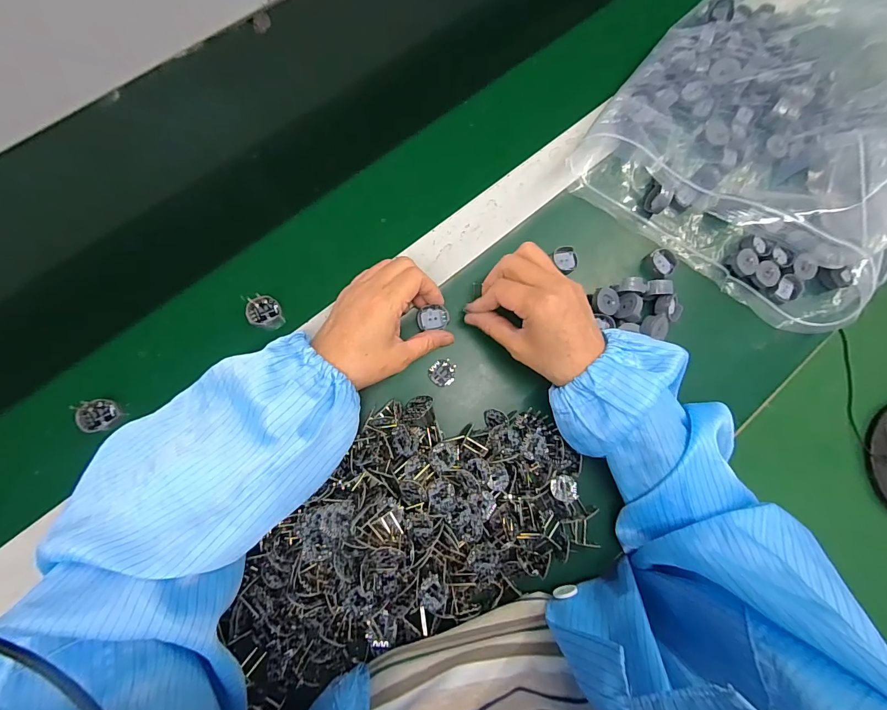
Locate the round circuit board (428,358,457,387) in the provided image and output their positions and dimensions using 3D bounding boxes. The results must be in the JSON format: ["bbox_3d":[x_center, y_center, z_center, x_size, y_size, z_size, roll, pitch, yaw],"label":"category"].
[{"bbox_3d":[-0.001,0.017,0.365,0.025,0.007,0.024,1,81,-6],"label":"round circuit board"}]

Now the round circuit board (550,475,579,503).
[{"bbox_3d":[0.105,0.116,0.341,0.025,0.004,0.023,6,53,-7],"label":"round circuit board"}]

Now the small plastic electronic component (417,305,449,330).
[{"bbox_3d":[-0.009,-0.034,0.364,0.029,0.004,0.021,-7,86,-5],"label":"small plastic electronic component"}]

